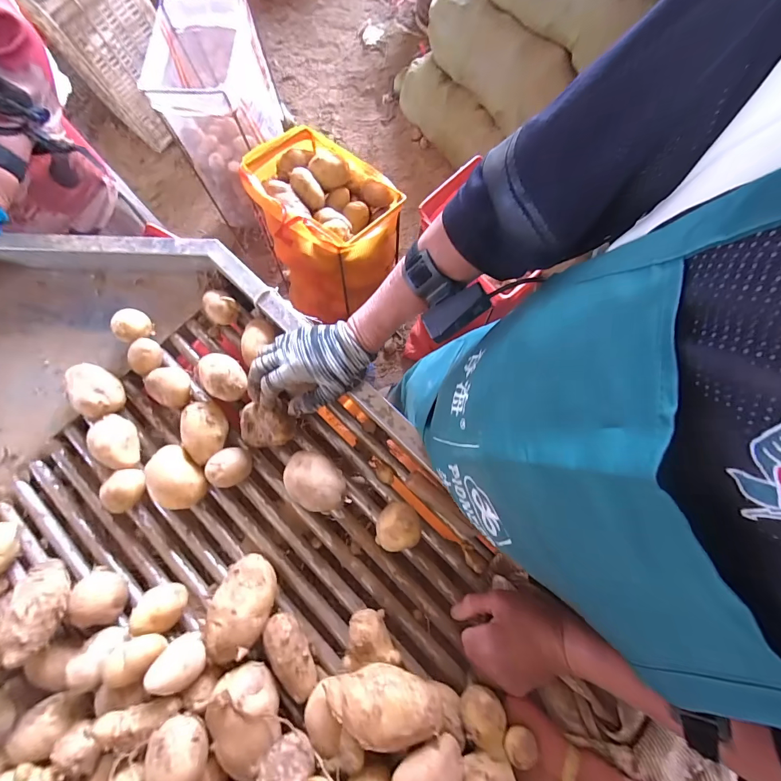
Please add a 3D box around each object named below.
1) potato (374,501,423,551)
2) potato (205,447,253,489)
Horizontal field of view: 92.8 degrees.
[{"bbox_3d":[0.008,0.163,0.452,0.052,0.045,0.050,0,78,-1],"label":"potato"},{"bbox_3d":[-0.201,0.097,0.474,0.045,0.050,0.046,0,78,-1],"label":"potato"}]

